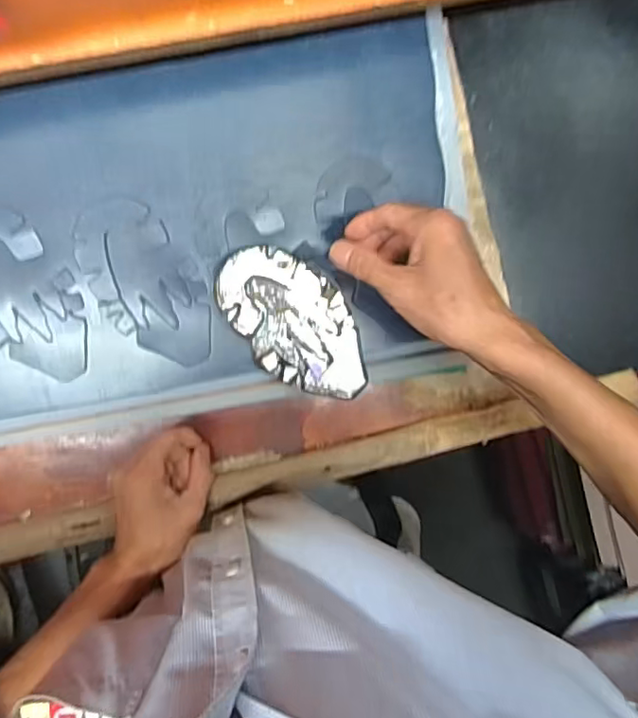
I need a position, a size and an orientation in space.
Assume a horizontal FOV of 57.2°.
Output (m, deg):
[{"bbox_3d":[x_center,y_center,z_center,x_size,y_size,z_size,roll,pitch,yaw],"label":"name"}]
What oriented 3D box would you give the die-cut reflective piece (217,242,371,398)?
[{"bbox_3d":[-0.021,-0.029,0.513,0.087,0.023,0.153,-35,96,-2],"label":"die-cut reflective piece"}]

